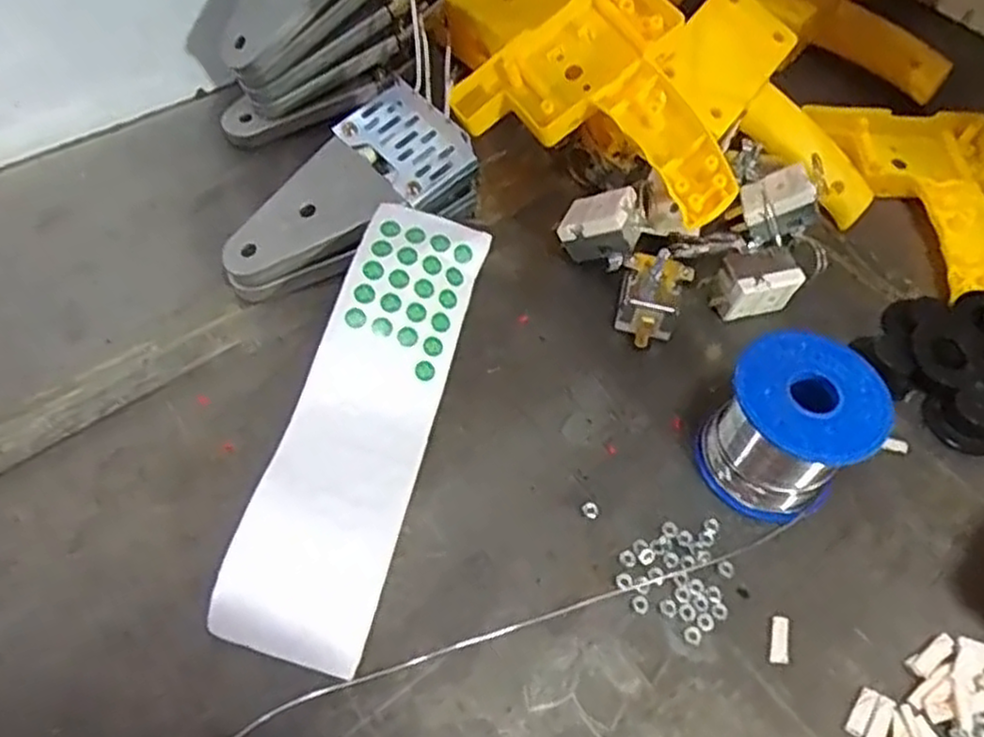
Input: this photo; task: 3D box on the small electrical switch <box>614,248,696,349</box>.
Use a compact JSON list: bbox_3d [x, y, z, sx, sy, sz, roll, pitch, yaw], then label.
[{"bbox_3d":[0.081,-0.035,0.380,0.033,0.038,0.037,19,56,8],"label":"small electrical switch"}]

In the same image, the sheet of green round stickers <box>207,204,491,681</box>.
[{"bbox_3d":[-0.057,0.019,0.330,0.058,0.014,0.210,21,64,-9],"label":"sheet of green round stickers"}]

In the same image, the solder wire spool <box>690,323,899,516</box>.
[{"bbox_3d":[0.131,0.027,0.327,0.061,0.061,0.057,2,55,-3],"label":"solder wire spool"}]

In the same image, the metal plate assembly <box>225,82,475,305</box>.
[{"bbox_3d":[-0.080,-0.087,0.402,0.144,0.041,0.078,-38,65,-9],"label":"metal plate assembly"}]

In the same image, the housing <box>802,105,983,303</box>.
[{"bbox_3d":[0.286,-0.116,0.463,0.113,0.025,0.152,-20,59,-17],"label":"housing"}]

